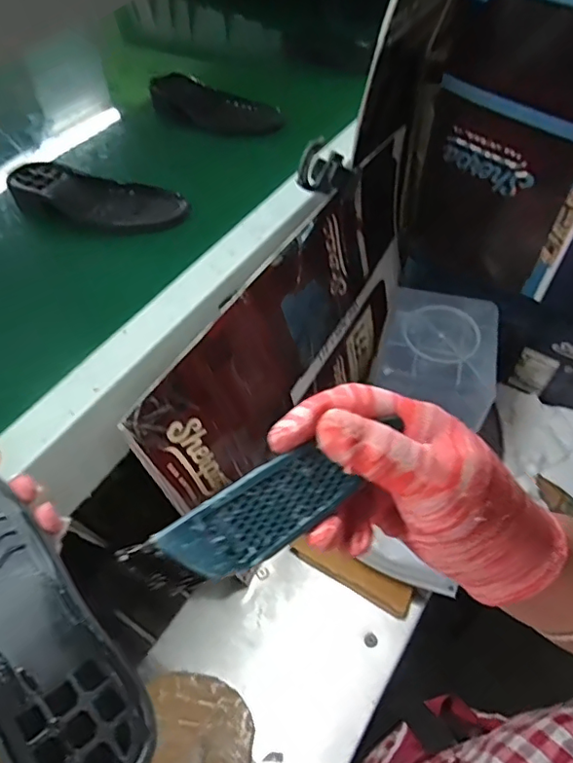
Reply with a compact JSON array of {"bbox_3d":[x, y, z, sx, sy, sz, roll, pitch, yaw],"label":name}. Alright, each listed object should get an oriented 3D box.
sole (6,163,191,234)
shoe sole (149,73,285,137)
[{"bbox_3d":[-0.217,-0.196,0.610,0.218,0.038,0.076,18,54,18],"label":"sole"},{"bbox_3d":[-0.098,-0.375,0.741,0.217,0.034,0.070,26,57,24],"label":"shoe sole"}]

